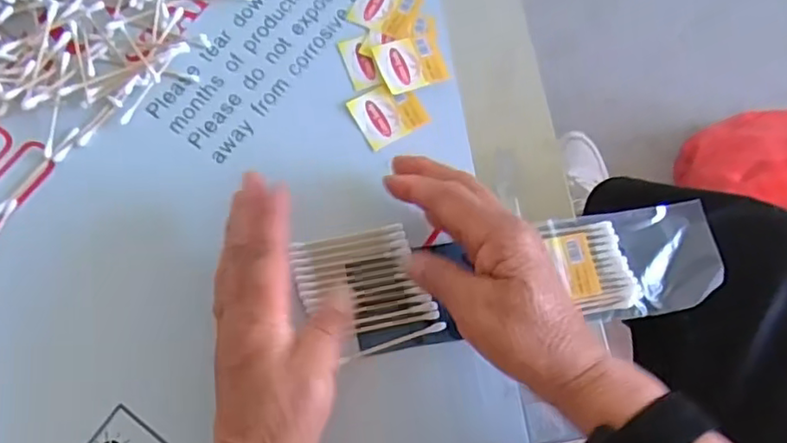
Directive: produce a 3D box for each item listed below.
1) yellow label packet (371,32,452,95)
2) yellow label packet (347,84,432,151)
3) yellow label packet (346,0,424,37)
[{"bbox_3d":[0.013,-0.108,0.427,0.045,0.004,0.039,-16,75,-5],"label":"yellow label packet"},{"bbox_3d":[-0.003,-0.073,0.417,0.043,0.004,0.039,-28,77,-8],"label":"yellow label packet"},{"bbox_3d":[-0.005,-0.151,0.442,0.045,0.004,0.039,22,75,5],"label":"yellow label packet"}]

